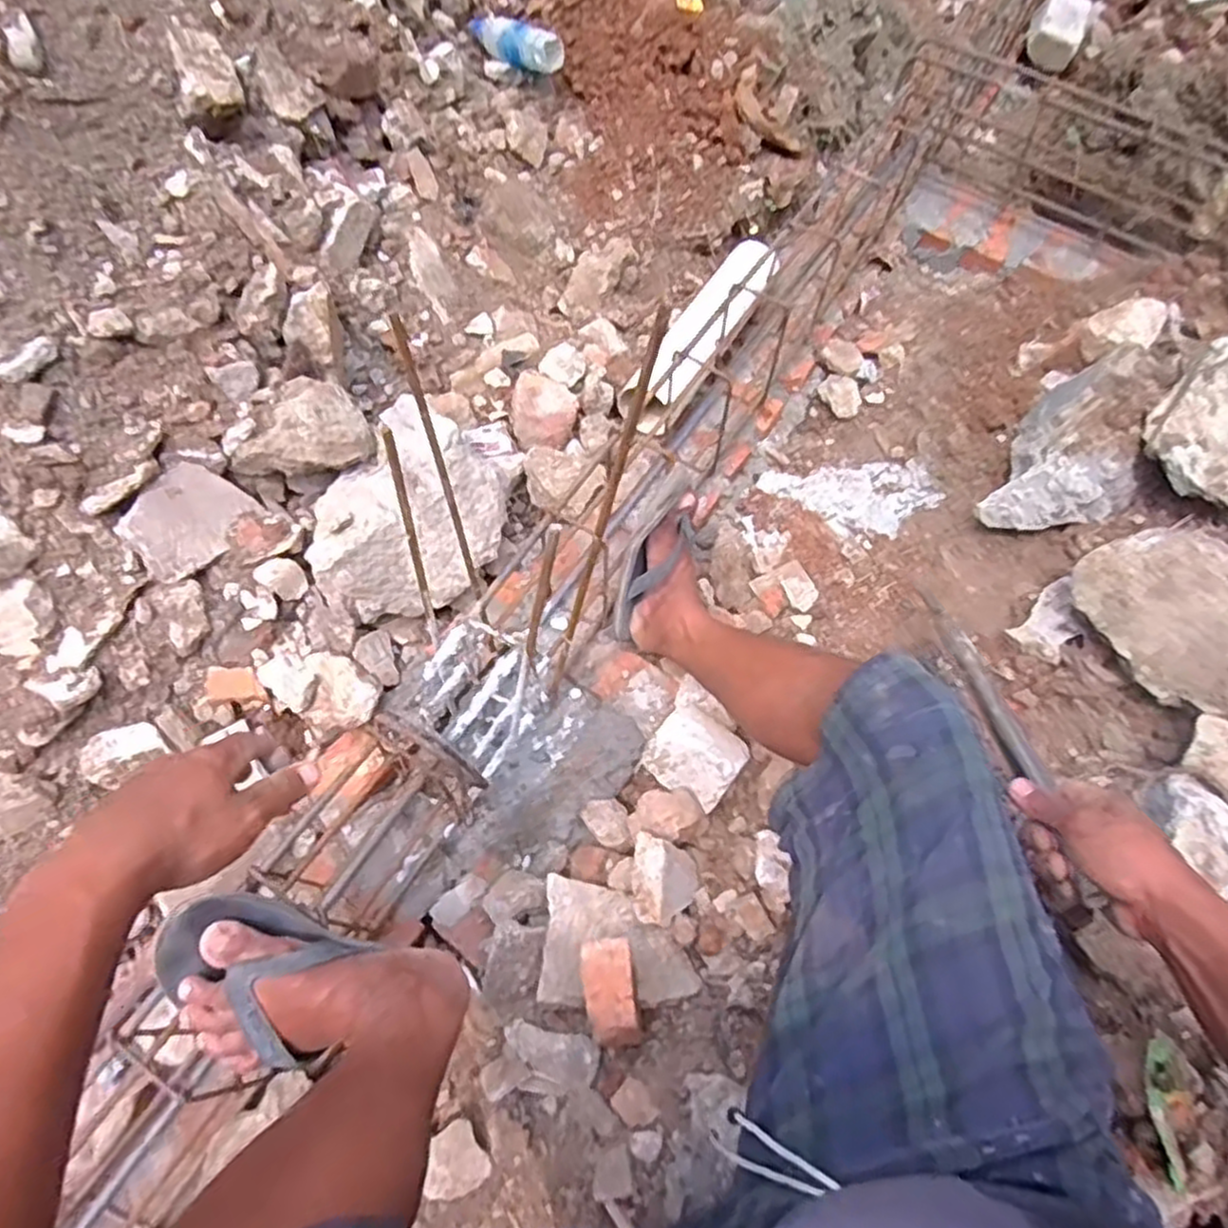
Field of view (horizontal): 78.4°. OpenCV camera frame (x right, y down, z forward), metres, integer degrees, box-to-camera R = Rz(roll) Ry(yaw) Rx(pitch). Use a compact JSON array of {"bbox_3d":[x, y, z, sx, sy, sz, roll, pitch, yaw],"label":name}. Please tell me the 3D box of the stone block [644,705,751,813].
[{"bbox_3d":[0.094,0.157,0.863,0.105,0.050,0.095,35,67,15],"label":"stone block"}]

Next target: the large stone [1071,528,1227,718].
[{"bbox_3d":[0.575,0.004,0.755,0.146,0.080,0.186,-31,60,22],"label":"large stone"}]

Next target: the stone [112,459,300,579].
[{"bbox_3d":[-0.484,-0.113,0.893,0.168,0.035,0.131,-28,96,-33],"label":"stone"}]

